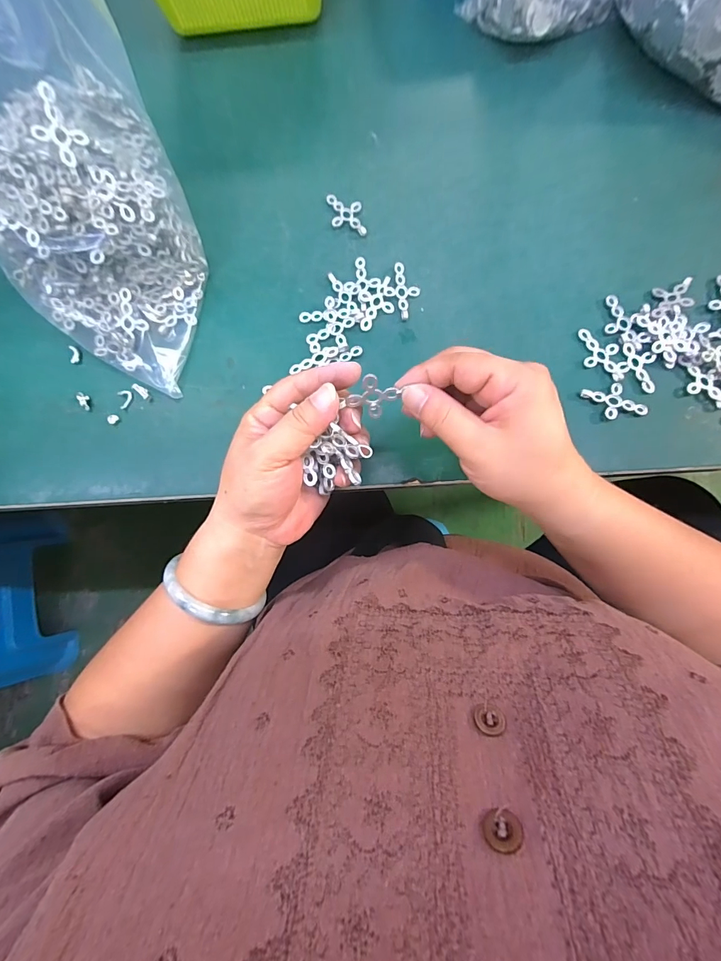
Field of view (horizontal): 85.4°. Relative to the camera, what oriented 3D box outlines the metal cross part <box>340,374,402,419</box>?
[{"bbox_3d":[0.007,-0.049,0.230,0.023,0.023,0.004,30,39,-20],"label":"metal cross part"}]

